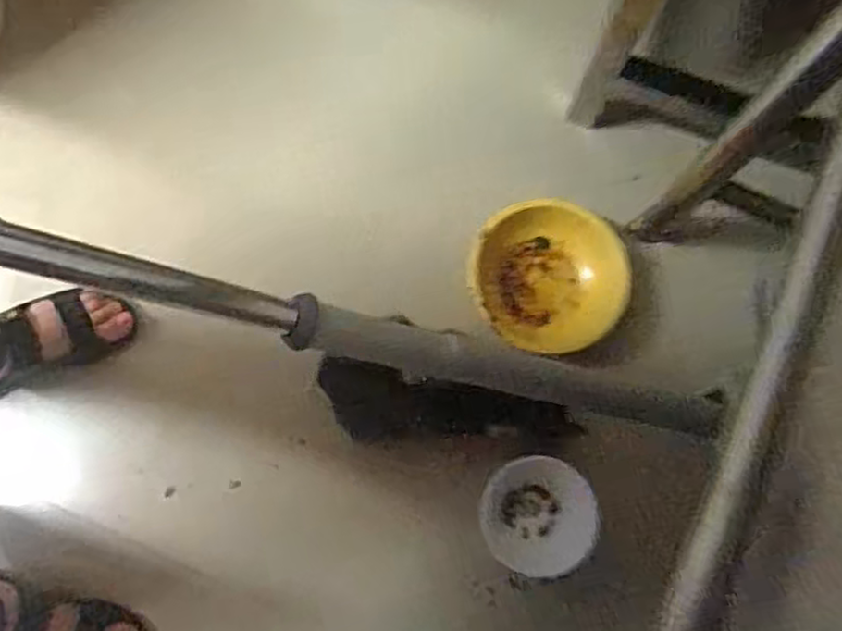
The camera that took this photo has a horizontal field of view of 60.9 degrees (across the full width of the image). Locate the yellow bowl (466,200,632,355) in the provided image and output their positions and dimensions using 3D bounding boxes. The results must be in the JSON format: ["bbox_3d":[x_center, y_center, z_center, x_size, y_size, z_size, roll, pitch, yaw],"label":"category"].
[{"bbox_3d":[0.163,-0.044,0.932,0.204,0.077,0.195,0,77,-1],"label":"yellow bowl"}]

